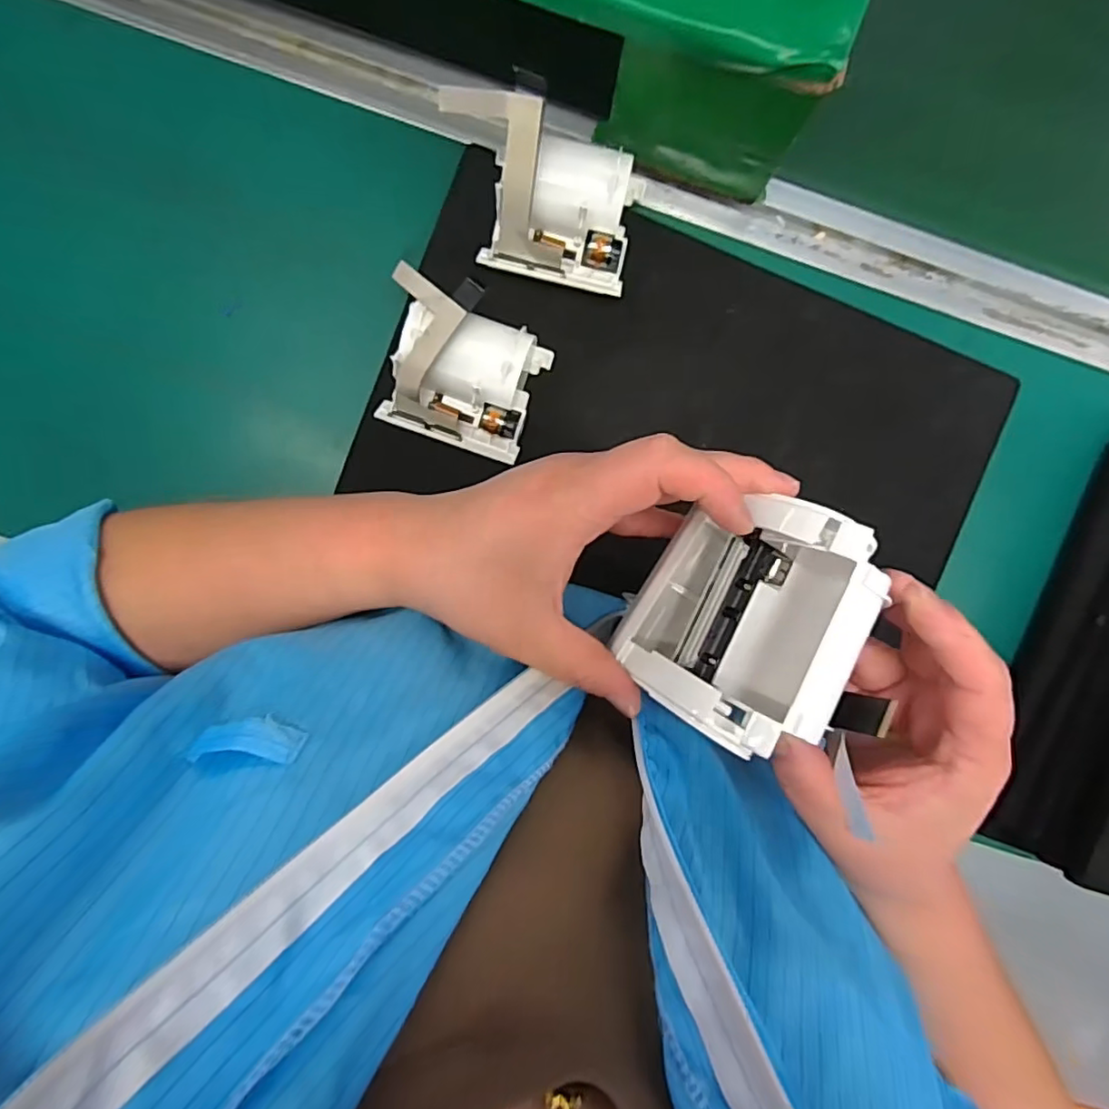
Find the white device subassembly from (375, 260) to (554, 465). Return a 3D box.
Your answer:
[{"bbox_3d":[-0.050,-0.097,0.312,0.080,0.046,0.073,19,94,-2],"label":"white device subassembly"}]

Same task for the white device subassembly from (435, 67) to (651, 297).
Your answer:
[{"bbox_3d":[-0.005,-0.182,0.300,0.095,0.061,0.065,12,94,-1],"label":"white device subassembly"}]

